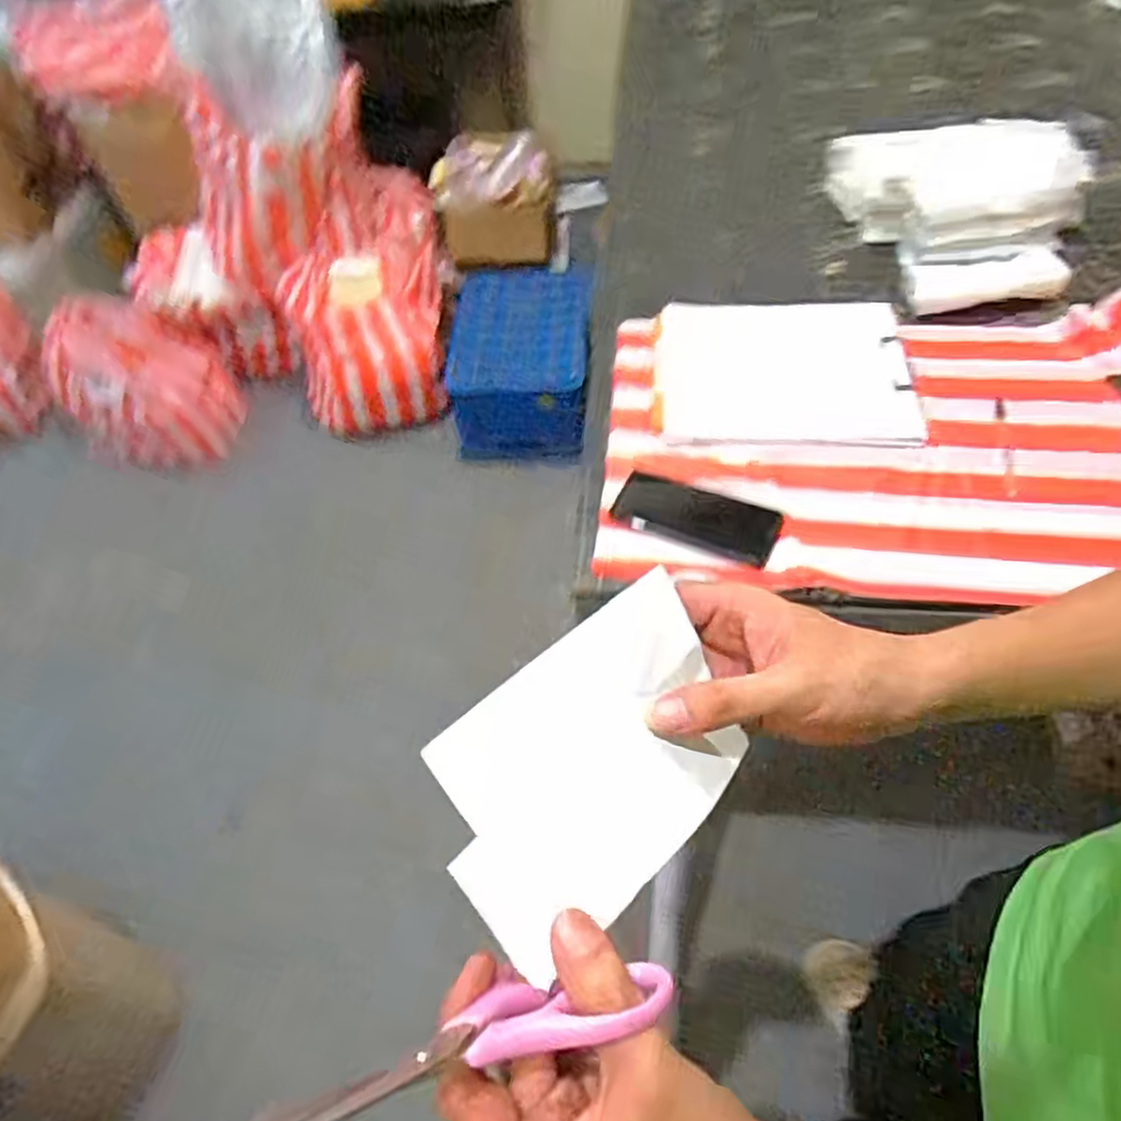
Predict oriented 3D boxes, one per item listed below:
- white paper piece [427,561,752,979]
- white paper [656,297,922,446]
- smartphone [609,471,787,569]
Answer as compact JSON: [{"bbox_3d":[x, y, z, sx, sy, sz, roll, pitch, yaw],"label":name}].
[{"bbox_3d":[0.016,0.083,0.305,0.144,0.008,0.100,-34,95,-30],"label":"white paper piece"},{"bbox_3d":[0.265,-0.233,0.878,0.288,0.012,0.245,1,54,6],"label":"white paper"},{"bbox_3d":[0.139,-0.047,0.756,0.164,0.004,0.073,18,58,17],"label":"smartphone"}]

